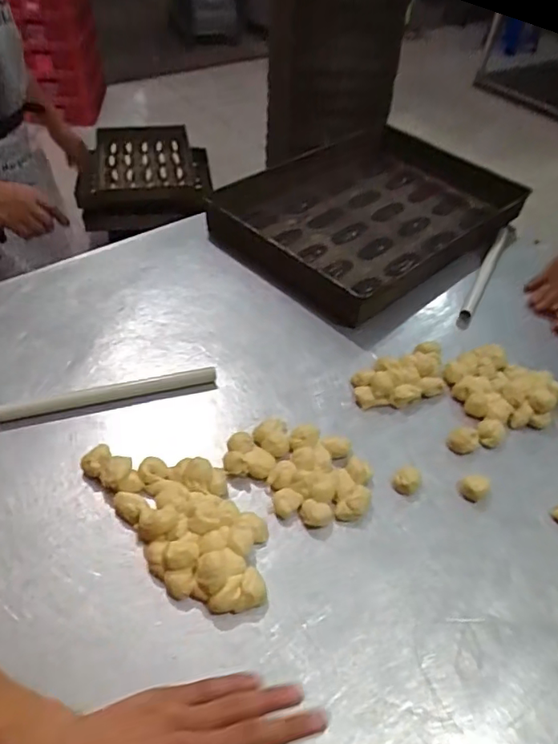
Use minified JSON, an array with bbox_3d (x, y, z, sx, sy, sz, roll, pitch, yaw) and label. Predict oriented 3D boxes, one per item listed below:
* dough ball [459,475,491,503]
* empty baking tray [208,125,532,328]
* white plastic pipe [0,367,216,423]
[{"bbox_3d":[0.229,0.135,0.631,0.030,0.021,0.032,2,46,-3],"label":"dough ball"},{"bbox_3d":[0.170,-0.313,0.997,0.401,0.075,0.527,37,54,27],"label":"empty baking tray"},{"bbox_3d":[-0.216,0.028,0.689,0.269,0.018,0.023,-10,48,-14],"label":"white plastic pipe"}]

